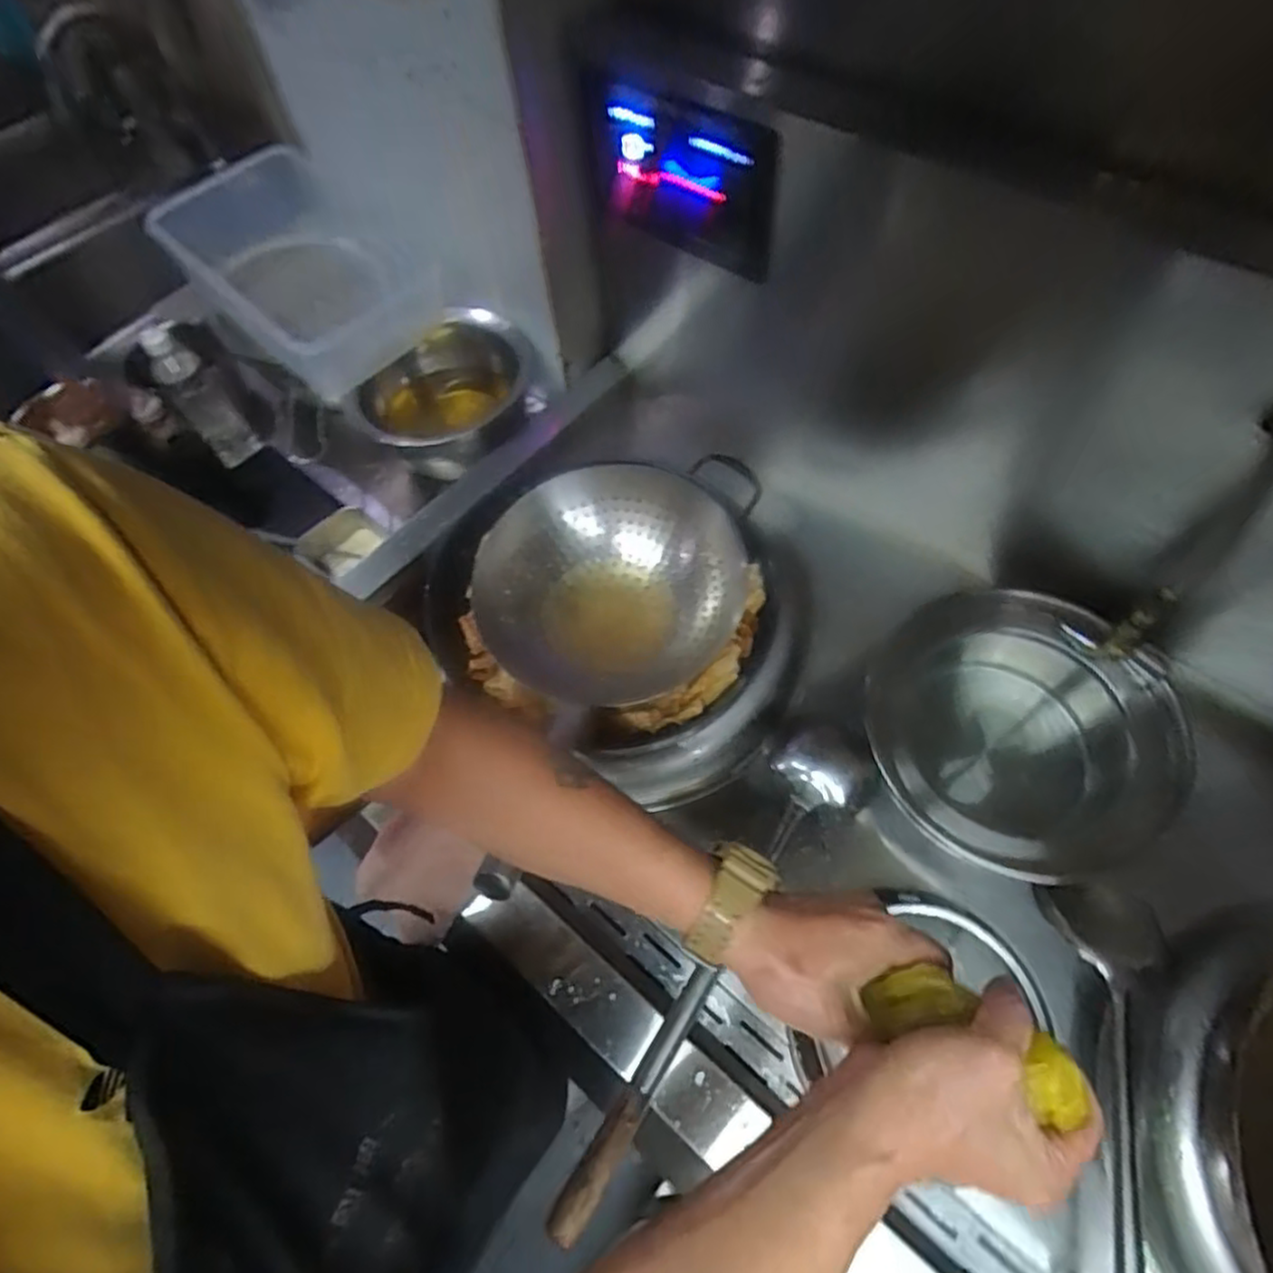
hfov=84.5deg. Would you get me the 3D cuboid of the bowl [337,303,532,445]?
[{"bbox_3d":[-0.286,-0.361,1.066,0.271,0.146,0.217,-34,65,-14],"label":"bowl"}]

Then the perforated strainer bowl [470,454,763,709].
[{"bbox_3d":[-0.025,-0.079,0.833,0.300,0.097,0.343,16,64,12],"label":"perforated strainer bowl"}]

